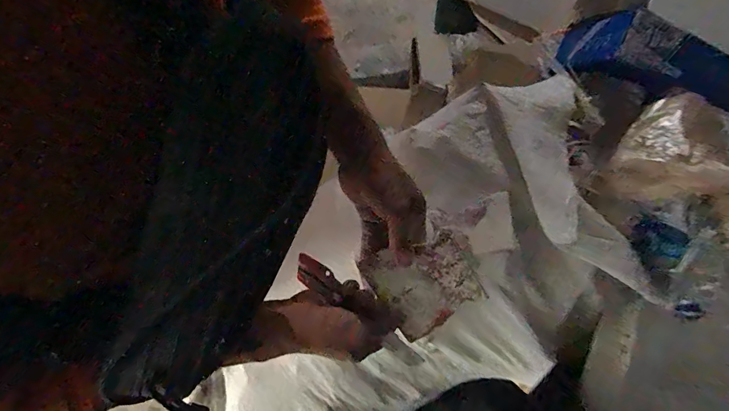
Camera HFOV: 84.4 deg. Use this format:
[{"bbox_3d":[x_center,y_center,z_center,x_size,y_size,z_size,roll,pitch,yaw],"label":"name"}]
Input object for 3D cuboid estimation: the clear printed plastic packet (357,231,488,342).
[{"bbox_3d":[0.070,0.088,0.452,0.111,0.011,0.115,-28,110,9],"label":"clear printed plastic packet"}]

